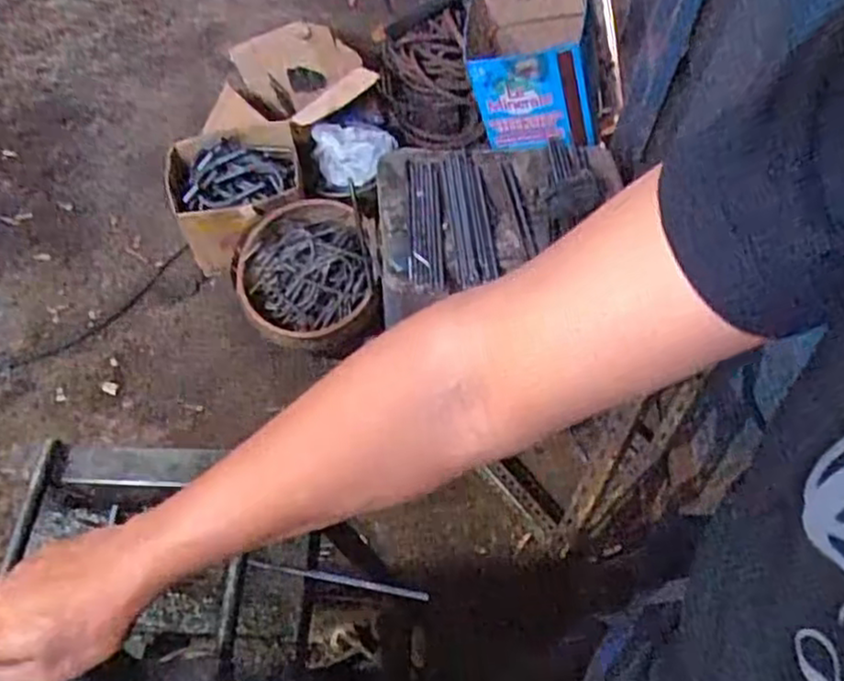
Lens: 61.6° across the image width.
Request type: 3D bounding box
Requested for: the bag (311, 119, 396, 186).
[{"bbox_3d":[-0.164,-0.462,1.775,0.199,0.100,0.167,-12,59,-9],"label":"bag"}]

